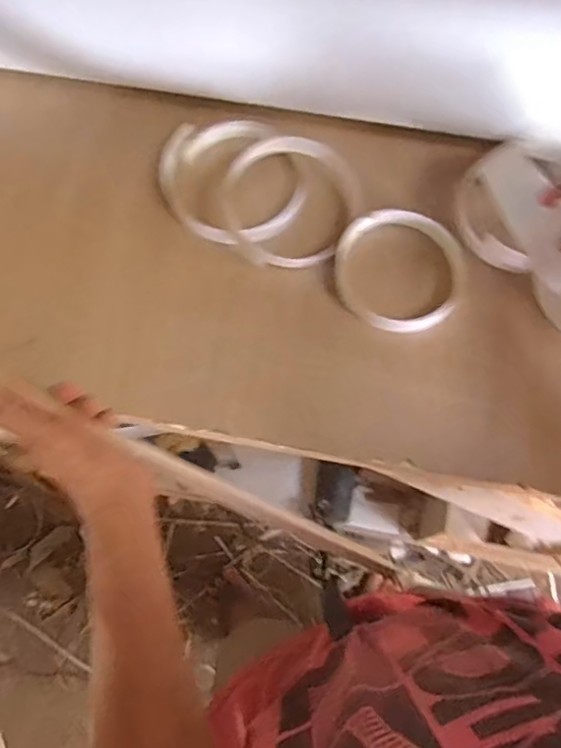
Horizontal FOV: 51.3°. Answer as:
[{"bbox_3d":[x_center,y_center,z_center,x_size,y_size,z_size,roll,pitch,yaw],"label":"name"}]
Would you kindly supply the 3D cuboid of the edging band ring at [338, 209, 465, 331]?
[{"bbox_3d":[0.116,-0.100,0.569,0.128,0.014,0.112,14,90,3],"label":"edging band ring"}]

